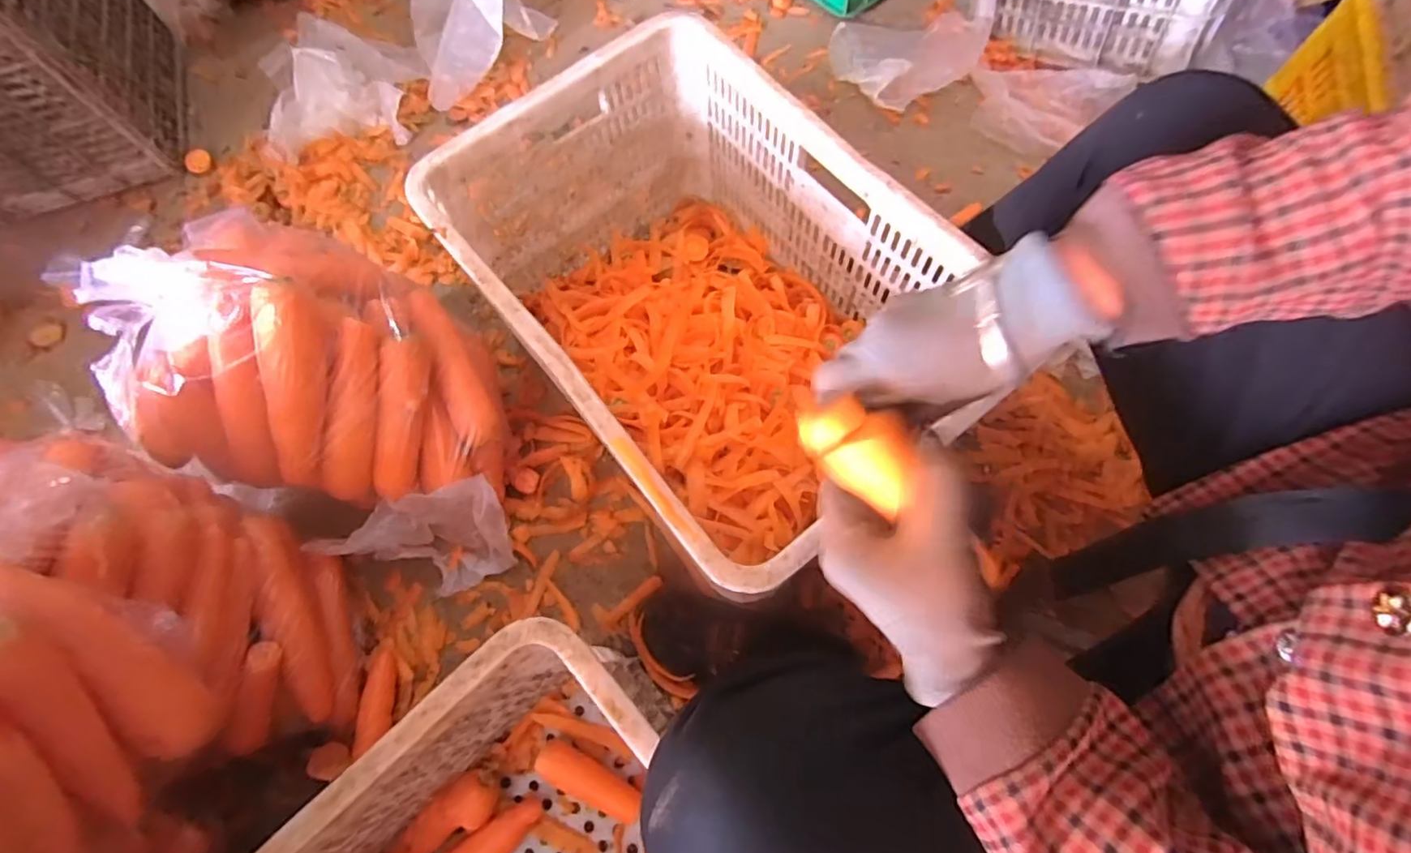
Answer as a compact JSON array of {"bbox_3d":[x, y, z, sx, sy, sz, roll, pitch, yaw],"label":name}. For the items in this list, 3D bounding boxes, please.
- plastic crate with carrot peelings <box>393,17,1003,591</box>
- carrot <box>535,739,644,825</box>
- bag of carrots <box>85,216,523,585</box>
[{"bbox_3d":[0.001,-0.116,0.650,0.347,0.271,0.498,-38,73,-12],"label":"plastic crate with carrot peelings"},{"bbox_3d":[-0.116,0.356,0.595,0.113,0.032,0.035,24,72,10],"label":"carrot"},{"bbox_3d":[-0.378,-0.027,0.634,0.357,0.281,0.267,27,73,11],"label":"bag of carrots"}]

